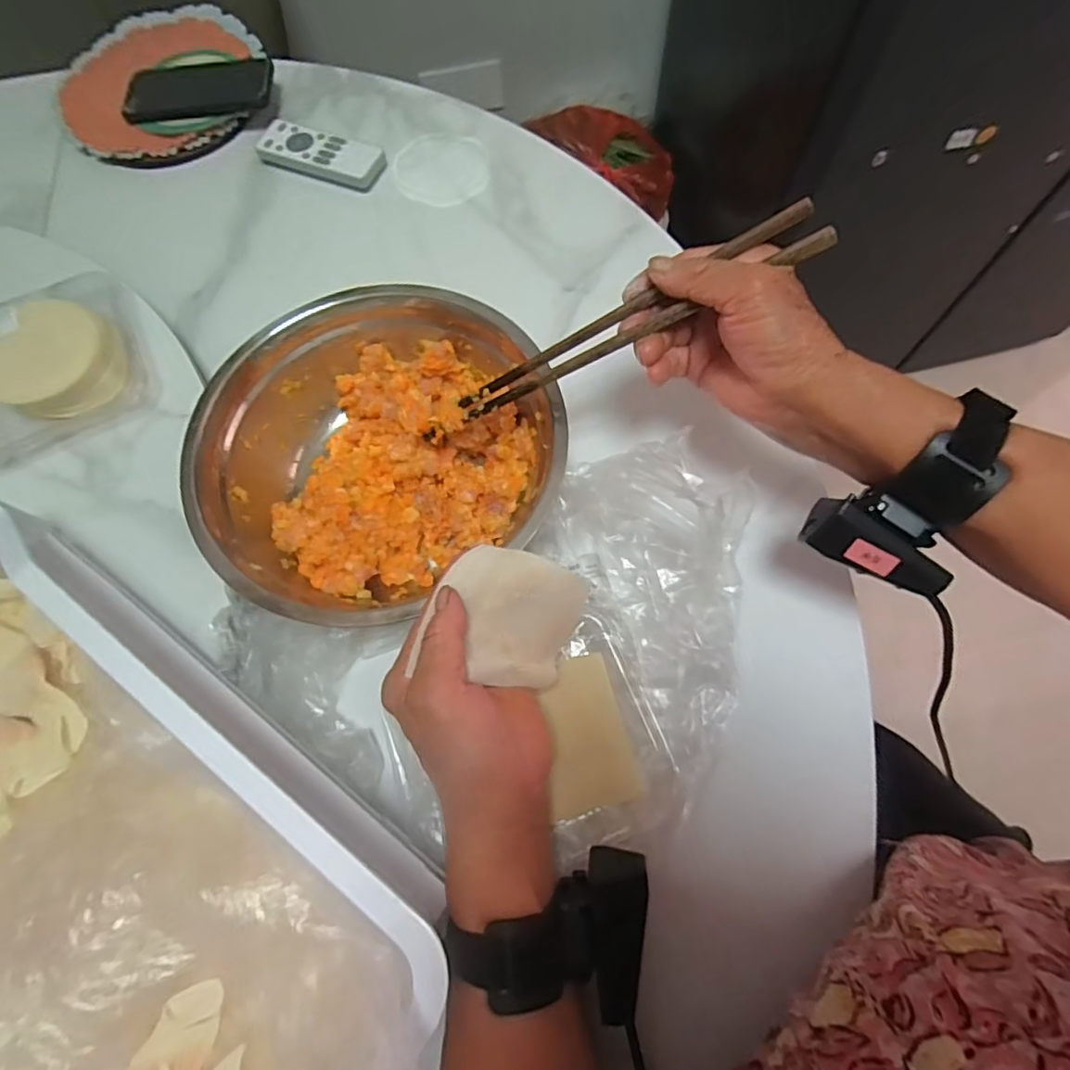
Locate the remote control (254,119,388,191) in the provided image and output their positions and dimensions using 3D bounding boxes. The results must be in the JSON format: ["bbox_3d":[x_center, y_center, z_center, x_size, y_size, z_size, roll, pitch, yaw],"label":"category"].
[{"bbox_3d":[-0.198,-0.349,0.536,0.116,0.015,0.047,21,71,9],"label":"remote control"}]

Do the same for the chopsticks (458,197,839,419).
[{"bbox_3d":[0.051,-0.116,0.324,0.212,0.009,0.028,-24,68,20],"label":"chopsticks"}]

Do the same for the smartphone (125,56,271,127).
[{"bbox_3d":[-0.318,-0.424,0.552,0.134,0.011,0.085,-14,65,-6],"label":"smartphone"}]

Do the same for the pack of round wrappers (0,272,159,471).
[{"bbox_3d":[-0.351,-0.119,0.414,0.139,0.039,0.114,-24,70,-7],"label":"pack of round wrappers"}]

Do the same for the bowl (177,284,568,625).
[{"bbox_3d":[-0.101,-0.054,0.388,0.231,0.063,0.218,-1,69,1],"label":"bowl"}]

